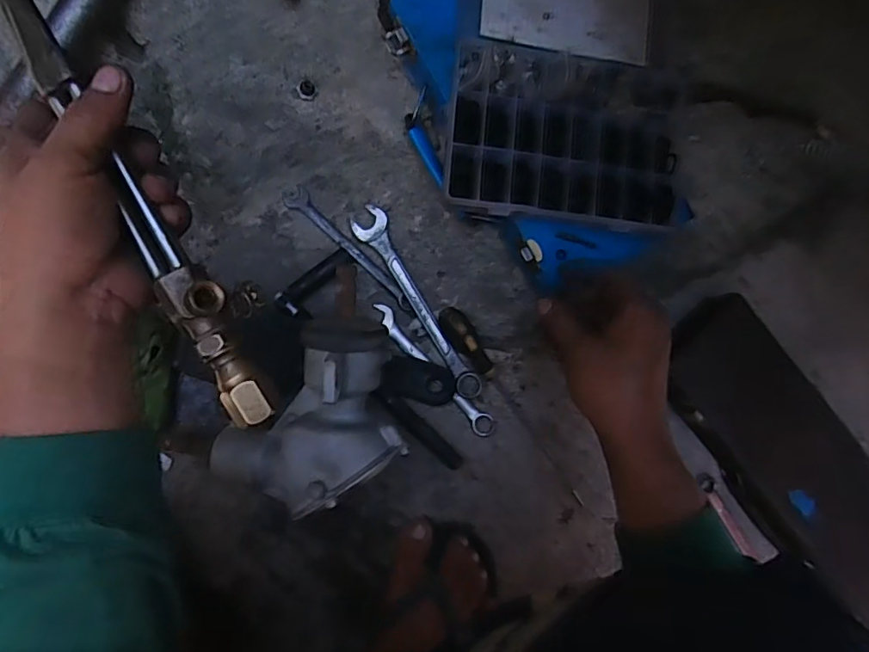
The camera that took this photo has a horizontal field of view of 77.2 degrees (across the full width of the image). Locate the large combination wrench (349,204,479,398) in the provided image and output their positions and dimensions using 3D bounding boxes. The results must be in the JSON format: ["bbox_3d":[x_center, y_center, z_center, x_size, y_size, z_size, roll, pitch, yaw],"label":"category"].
[{"bbox_3d":[-0.013,-0.021,0.514,0.031,0.007,0.200,-33,92,-6],"label":"large combination wrench"}]

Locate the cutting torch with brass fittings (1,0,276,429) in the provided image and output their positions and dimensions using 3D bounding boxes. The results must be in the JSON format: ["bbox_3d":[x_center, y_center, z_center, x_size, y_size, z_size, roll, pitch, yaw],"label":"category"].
[{"bbox_3d":[-0.149,-0.066,0.269,0.046,0.062,0.262,-25,100,-7],"label":"cutting torch with brass fittings"}]

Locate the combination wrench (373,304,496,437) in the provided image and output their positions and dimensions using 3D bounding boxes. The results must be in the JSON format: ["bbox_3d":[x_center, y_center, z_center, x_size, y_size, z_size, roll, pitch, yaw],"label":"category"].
[{"bbox_3d":[0.001,0.042,0.520,0.021,0.011,0.164,-41,93,-6],"label":"combination wrench"}]

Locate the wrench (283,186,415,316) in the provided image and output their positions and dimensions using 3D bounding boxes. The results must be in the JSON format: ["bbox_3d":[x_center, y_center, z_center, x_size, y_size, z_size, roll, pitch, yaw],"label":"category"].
[{"bbox_3d":[-0.078,-0.070,0.516,0.160,0.004,0.021,45,84,-4],"label":"wrench"}]

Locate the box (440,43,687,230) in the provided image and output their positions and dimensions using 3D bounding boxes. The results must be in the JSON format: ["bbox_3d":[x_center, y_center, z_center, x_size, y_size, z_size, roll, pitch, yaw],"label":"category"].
[{"bbox_3d":[0.110,-0.155,0.446,0.194,0.027,0.135,5,88,-7],"label":"box"}]

